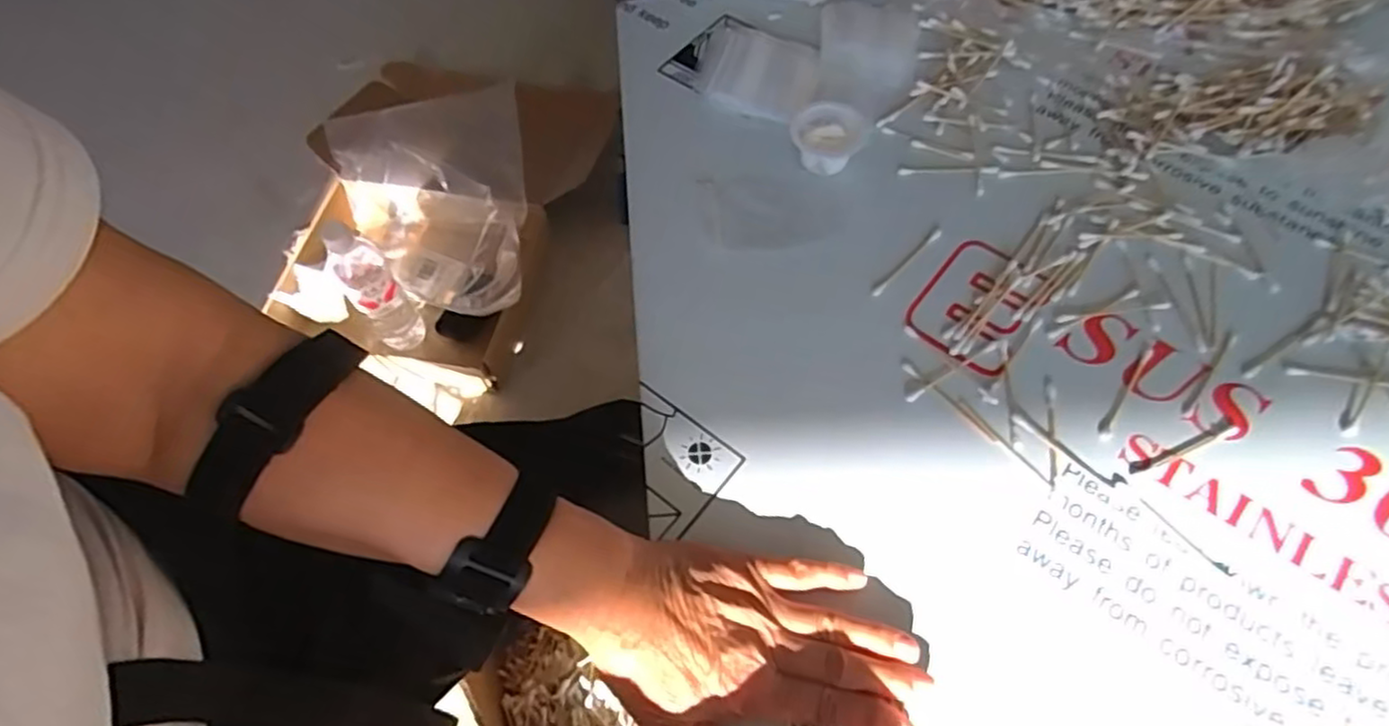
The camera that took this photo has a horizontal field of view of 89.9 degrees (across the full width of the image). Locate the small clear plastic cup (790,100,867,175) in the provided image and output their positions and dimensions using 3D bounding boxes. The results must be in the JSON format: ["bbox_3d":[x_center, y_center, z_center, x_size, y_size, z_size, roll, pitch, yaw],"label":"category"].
[{"bbox_3d":[0.098,-0.163,0.507,0.051,0.025,0.048,-2,63,3],"label":"small clear plastic cup"}]

